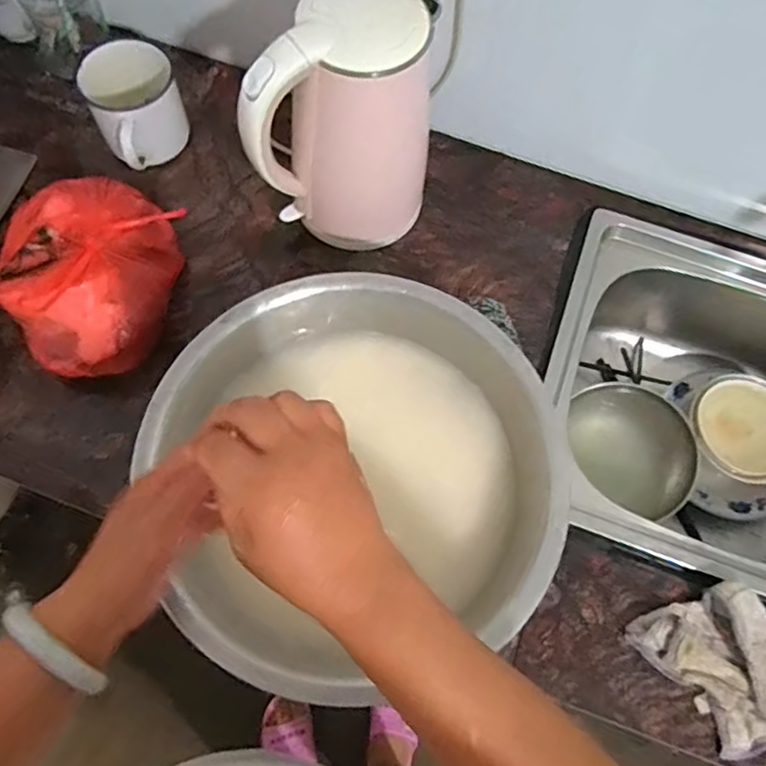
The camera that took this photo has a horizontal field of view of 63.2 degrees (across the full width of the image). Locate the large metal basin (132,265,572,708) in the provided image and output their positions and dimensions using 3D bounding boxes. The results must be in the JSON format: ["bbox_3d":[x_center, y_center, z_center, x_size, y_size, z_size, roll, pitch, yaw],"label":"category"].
[{"bbox_3d":[-0.022,0.081,0.576,0.338,0.117,0.340,1,68,-3],"label":"large metal basin"}]

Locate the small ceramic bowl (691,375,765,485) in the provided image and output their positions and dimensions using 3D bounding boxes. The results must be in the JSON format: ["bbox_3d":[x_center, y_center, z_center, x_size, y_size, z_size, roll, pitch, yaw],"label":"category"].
[{"bbox_3d":[0.471,0.058,0.806,0.140,0.052,0.121,36,104,6],"label":"small ceramic bowl"}]

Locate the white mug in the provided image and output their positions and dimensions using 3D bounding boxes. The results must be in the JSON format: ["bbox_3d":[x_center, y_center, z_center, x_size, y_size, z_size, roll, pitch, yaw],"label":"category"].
[{"bbox_3d":[-0.276,-0.307,0.715,0.096,0.106,0.114,-25,71,-13],"label":"white mug"}]

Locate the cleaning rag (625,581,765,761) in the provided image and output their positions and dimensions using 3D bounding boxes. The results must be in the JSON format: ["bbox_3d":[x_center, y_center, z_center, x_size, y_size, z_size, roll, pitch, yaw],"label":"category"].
[{"bbox_3d":[0.319,0.263,0.570,0.114,0.037,0.150,-29,72,-14],"label":"cleaning rag"}]

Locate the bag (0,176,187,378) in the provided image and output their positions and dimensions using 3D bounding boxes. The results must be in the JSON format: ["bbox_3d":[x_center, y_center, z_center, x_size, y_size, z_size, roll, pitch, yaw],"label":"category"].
[{"bbox_3d":[-0.298,-0.119,0.642,0.185,0.101,0.185,-40,75,-17],"label":"bag"}]

